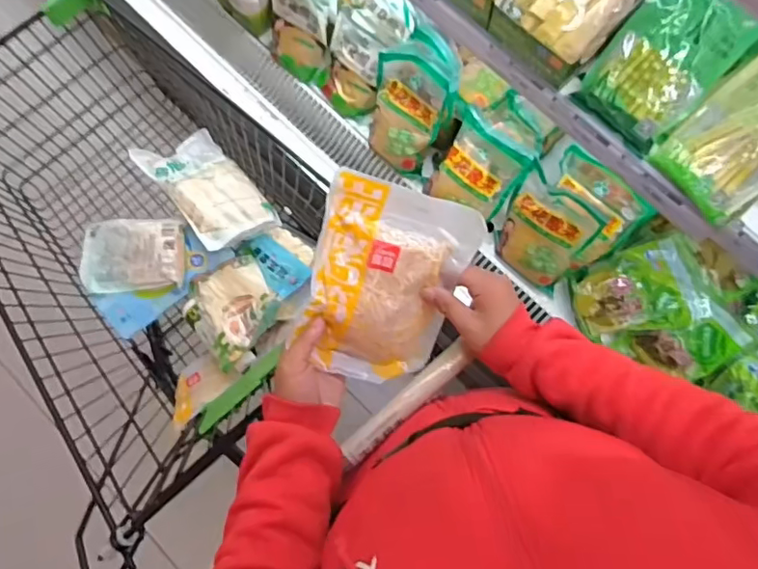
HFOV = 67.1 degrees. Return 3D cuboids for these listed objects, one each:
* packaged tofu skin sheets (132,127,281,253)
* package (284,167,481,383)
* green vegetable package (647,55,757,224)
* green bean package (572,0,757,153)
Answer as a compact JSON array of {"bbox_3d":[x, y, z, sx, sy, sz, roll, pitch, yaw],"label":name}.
[{"bbox_3d":[-0.314,-0.178,1.074,0.162,0.048,0.257,-35,73,-30],"label":"packaged tofu skin sheets"},{"bbox_3d":[0.002,0.005,0.558,0.142,0.027,0.201,14,109,-12],"label":"package"},{"bbox_3d":[0.457,-0.183,0.707,0.192,0.042,0.134,-43,74,21],"label":"green vegetable package"},{"bbox_3d":[0.360,-0.280,0.727,0.134,0.019,0.187,42,119,7],"label":"green bean package"}]

